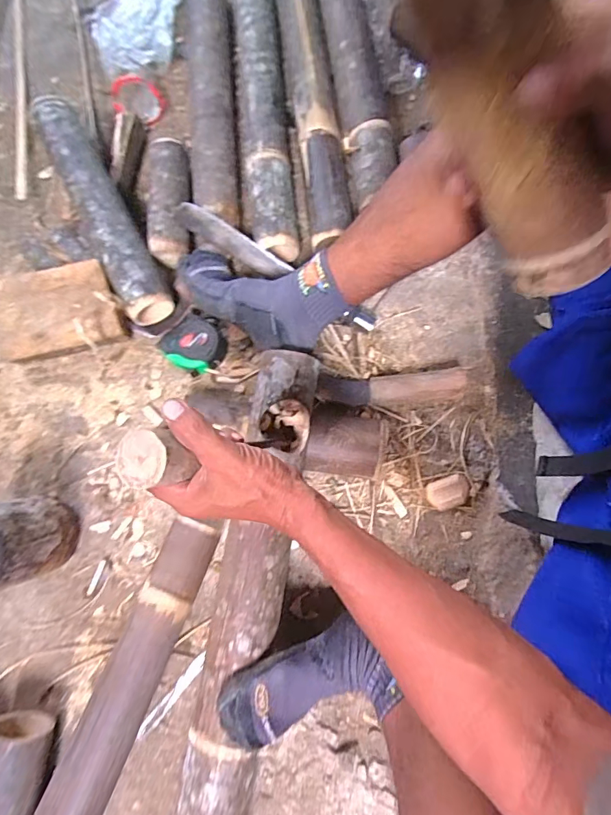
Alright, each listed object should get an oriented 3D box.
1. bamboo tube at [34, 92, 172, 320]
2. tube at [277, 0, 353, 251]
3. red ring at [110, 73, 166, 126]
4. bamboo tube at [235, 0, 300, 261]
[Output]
[{"bbox_3d":[-0.289,-0.283,0.619,0.063,0.061,0.345,-27,80,-5],"label":"bamboo tube"},{"bbox_3d":[0.005,-0.531,0.685,0.068,0.056,0.590,-8,79,-1],"label":"tube"},{"bbox_3d":[-0.268,-0.496,0.699,0.081,0.060,0.010,10,38,-25],"label":"red ring"},{"bbox_3d":[-0.067,-0.488,0.688,0.075,0.069,0.548,-6,79,0],"label":"bamboo tube"}]

